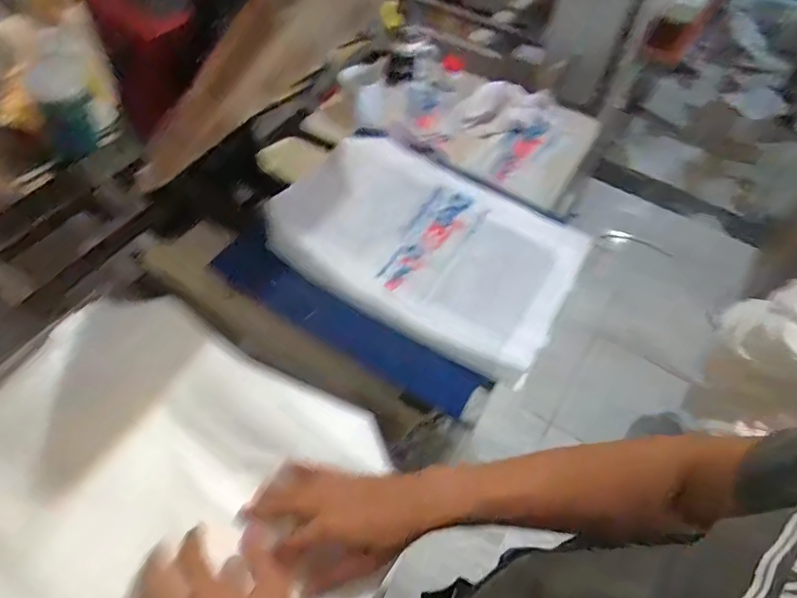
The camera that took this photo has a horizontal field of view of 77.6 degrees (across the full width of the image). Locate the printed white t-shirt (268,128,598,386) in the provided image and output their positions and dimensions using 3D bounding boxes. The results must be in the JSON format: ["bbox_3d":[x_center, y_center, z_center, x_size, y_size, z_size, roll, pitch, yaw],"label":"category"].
[{"bbox_3d":[0.042,-0.091,0.709,0.417,0.043,0.295,28,55,12],"label":"printed white t-shirt"}]

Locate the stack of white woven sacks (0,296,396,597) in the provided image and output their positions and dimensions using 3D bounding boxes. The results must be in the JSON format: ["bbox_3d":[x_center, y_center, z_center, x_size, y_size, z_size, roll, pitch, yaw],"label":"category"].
[{"bbox_3d":[-0.234,0.207,0.479,0.428,0.087,0.375,21,55,11],"label":"stack of white woven sacks"}]

